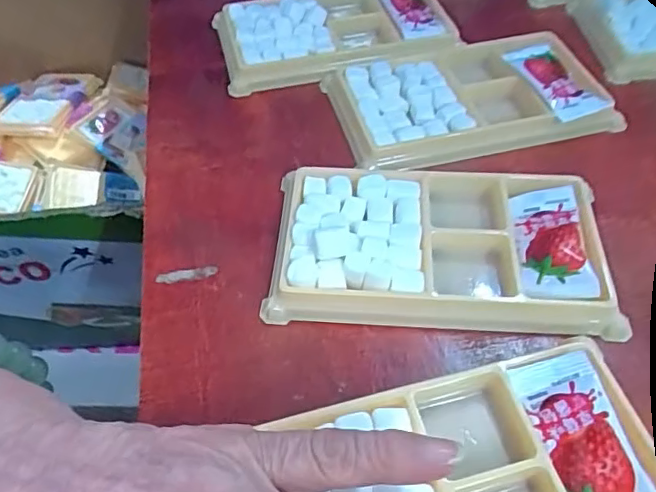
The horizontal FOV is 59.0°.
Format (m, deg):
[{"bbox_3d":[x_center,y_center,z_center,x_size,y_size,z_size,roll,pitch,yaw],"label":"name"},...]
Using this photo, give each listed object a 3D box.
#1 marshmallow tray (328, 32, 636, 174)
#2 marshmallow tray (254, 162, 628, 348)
[{"bbox_3d":[0.071,-0.076,0.303,0.133,0.021,0.074,-13,52,-7],"label":"marshmallow tray"},{"bbox_3d":[0.044,-0.002,0.238,0.130,0.014,0.076,3,52,5],"label":"marshmallow tray"}]

